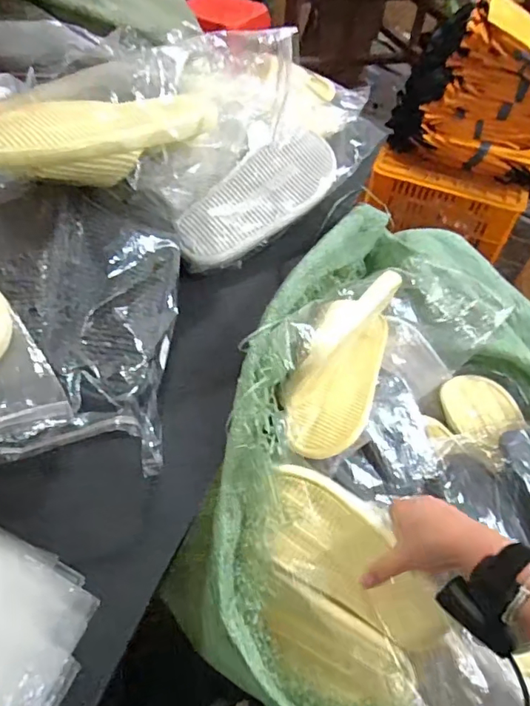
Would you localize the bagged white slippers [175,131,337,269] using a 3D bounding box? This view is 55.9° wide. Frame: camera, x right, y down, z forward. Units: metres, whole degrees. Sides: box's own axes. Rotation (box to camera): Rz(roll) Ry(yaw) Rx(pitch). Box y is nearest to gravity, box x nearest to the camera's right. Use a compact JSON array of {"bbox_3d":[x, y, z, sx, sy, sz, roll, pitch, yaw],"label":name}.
[{"bbox_3d":[-0.010,-0.196,0.654,0.248,0.059,0.097,-43,89,-18],"label":"bagged white slippers"}]

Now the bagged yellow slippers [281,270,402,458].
[{"bbox_3d":[0.110,0.001,0.660,0.108,0.123,0.254,21,53,11],"label":"bagged yellow slippers"}]

